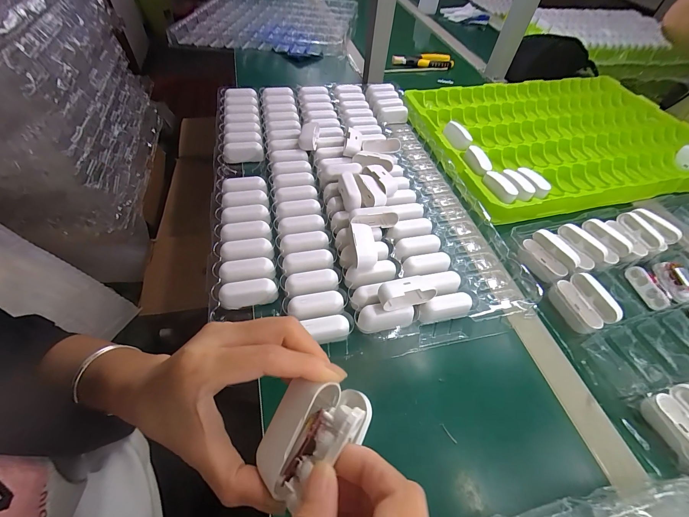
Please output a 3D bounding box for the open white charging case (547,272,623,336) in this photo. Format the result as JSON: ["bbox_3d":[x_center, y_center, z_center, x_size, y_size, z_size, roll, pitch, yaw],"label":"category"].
[{"bbox_3d":[0.288,0.053,0.360,0.046,0.038,0.066,-8,55,-10],"label":"open white charging case"}]

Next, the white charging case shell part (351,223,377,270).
[{"bbox_3d":[0.025,-0.016,0.368,0.028,0.026,0.059,-3,53,-7],"label":"white charging case shell part"}]

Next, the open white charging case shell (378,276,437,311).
[{"bbox_3d":[0.071,0.036,0.331,0.069,0.022,0.026,-14,55,-15],"label":"open white charging case shell"}]

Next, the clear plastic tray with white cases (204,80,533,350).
[{"bbox_3d":[-0.008,-0.130,0.485,0.381,0.075,0.571,-8,54,-11],"label":"clear plastic tray with white cases"}]

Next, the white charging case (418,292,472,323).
[{"bbox_3d":[0.116,0.060,0.347,0.062,0.024,0.027,-1,53,-6],"label":"white charging case"}]

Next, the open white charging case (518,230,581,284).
[{"bbox_3d":[0.269,-0.002,0.395,0.048,0.034,0.062,-31,61,-26],"label":"open white charging case"}]

